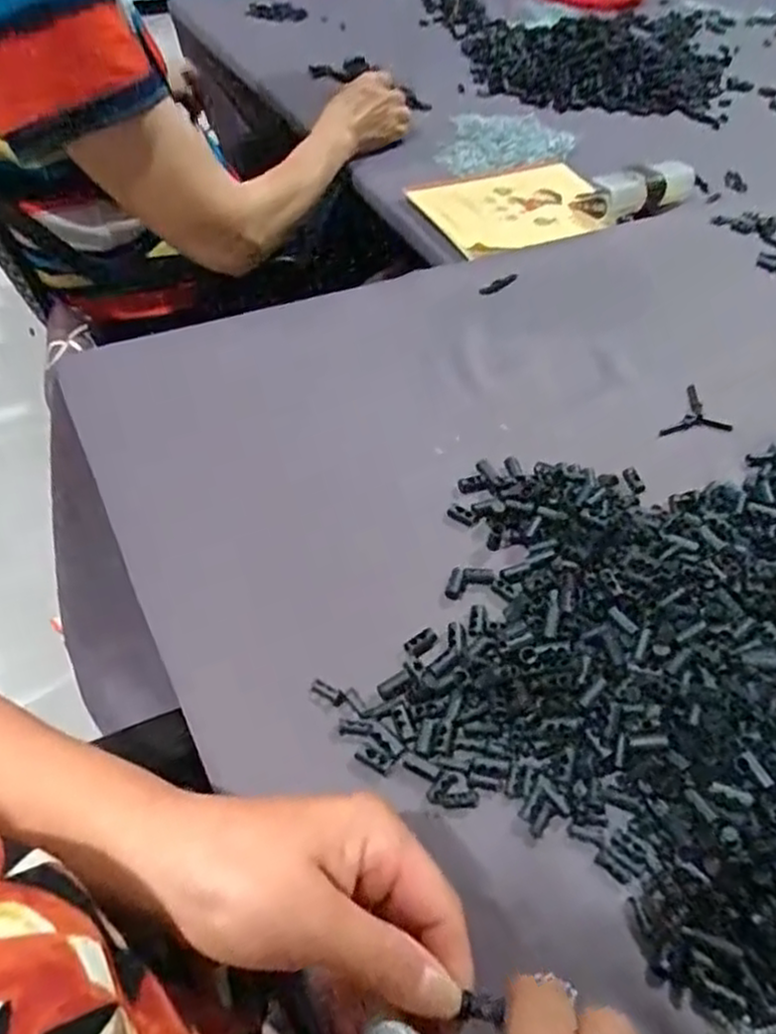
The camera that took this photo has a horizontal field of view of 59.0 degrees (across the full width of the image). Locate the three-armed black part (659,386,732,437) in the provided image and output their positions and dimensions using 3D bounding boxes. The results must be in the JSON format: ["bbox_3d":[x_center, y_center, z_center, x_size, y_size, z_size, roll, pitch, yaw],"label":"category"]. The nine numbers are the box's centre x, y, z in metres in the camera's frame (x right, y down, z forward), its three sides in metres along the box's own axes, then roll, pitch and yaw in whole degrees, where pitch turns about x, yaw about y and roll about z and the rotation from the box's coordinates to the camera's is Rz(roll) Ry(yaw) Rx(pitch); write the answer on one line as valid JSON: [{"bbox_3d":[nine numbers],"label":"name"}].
[{"bbox_3d":[0.241,-0.075,0.525,0.042,0.004,0.069,29,52,18],"label":"three-armed black part"}]

